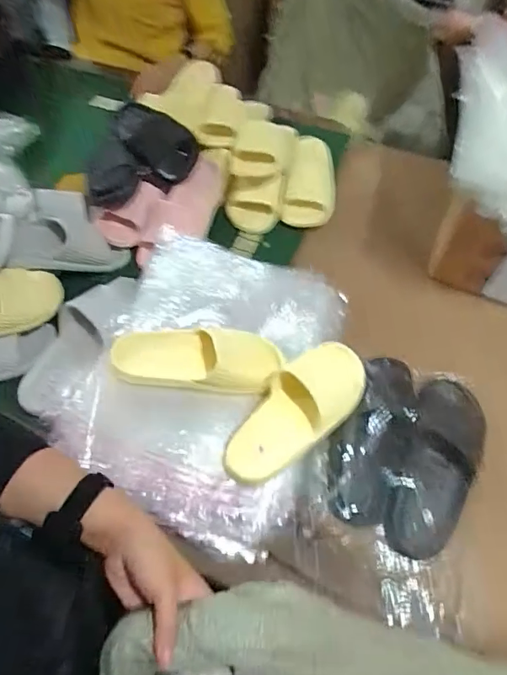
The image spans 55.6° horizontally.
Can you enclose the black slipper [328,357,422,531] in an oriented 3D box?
[{"bbox_3d":[0.178,0.139,0.706,0.100,0.063,0.258,23,61,12],"label":"black slipper"}]

